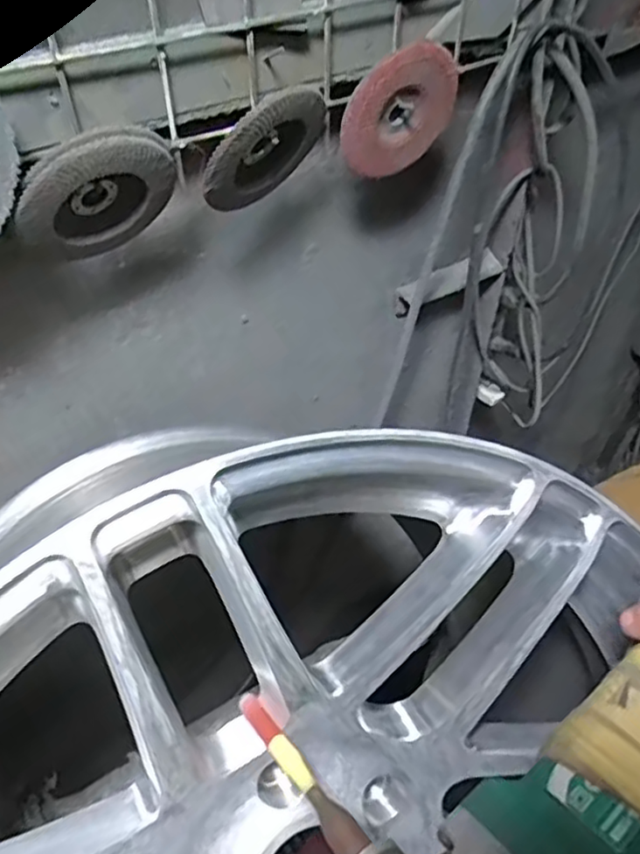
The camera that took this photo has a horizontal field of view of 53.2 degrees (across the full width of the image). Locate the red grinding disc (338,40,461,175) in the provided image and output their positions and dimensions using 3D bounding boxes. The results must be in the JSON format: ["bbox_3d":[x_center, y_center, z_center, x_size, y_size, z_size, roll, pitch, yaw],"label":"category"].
[{"bbox_3d":[0.056,-0.215,0.436,0.089,0.079,0.012,-20,51,-18],"label":"red grinding disc"}]

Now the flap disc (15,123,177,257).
[{"bbox_3d":[-0.120,-0.129,0.353,0.085,0.080,0.014,-35,82,6],"label":"flap disc"}]

